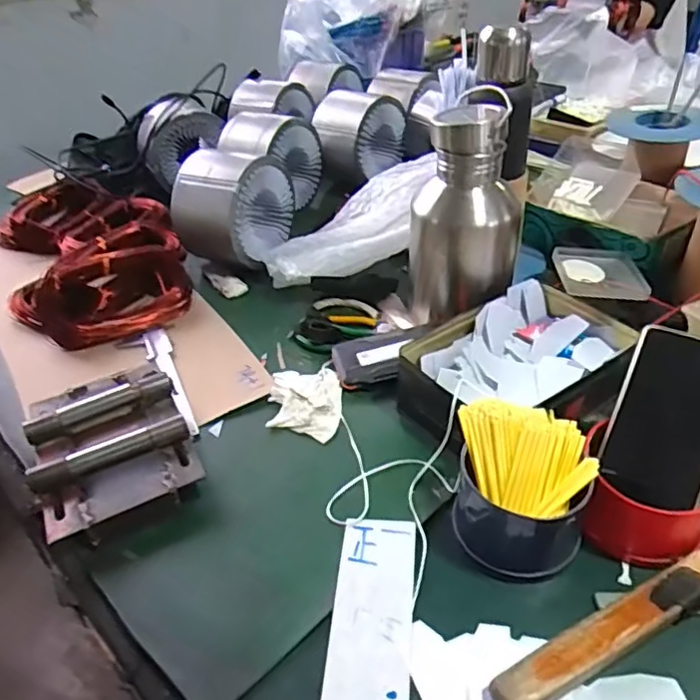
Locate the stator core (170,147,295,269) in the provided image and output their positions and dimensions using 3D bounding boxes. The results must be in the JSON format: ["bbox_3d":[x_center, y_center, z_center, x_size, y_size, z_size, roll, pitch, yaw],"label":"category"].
[{"bbox_3d":[-0.166,-0.202,0.873,0.132,0.143,0.153,9,40,18],"label":"stator core"}]

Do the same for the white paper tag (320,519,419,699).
[{"bbox_3d":[0.017,0.190,0.444,0.059,0.004,0.150,1,38,9],"label":"white paper tag"}]

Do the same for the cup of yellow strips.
[{"bbox_3d":[0.132,0.105,0.466,0.099,0.087,0.095,-4,38,3],"label":"cup of yellow strips"}]

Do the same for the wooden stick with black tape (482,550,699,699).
[{"bbox_3d":[0.214,0.177,0.419,0.275,0.021,0.030,-21,40,-19],"label":"wooden stick with black tape"}]

